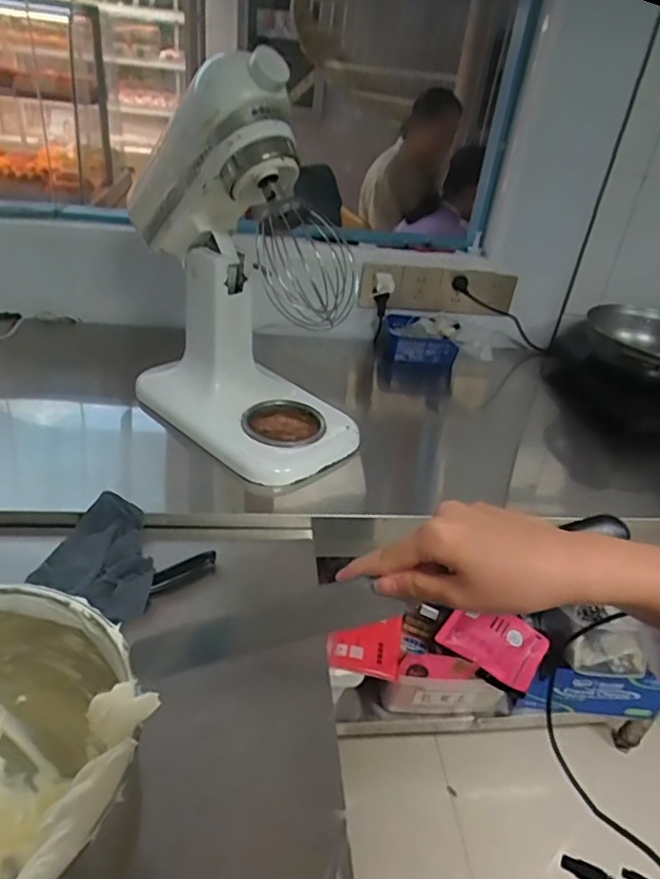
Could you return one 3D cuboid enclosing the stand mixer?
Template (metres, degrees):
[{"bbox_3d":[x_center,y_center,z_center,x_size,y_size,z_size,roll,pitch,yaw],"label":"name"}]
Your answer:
[{"bbox_3d":[-0.125,-0.245,0.865,0.370,0.503,0.201,31,40,32],"label":"stand mixer"}]

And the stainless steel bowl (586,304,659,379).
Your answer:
[{"bbox_3d":[0.645,-0.185,1.169,0.261,0.067,0.252,17,34,14],"label":"stainless steel bowl"}]

